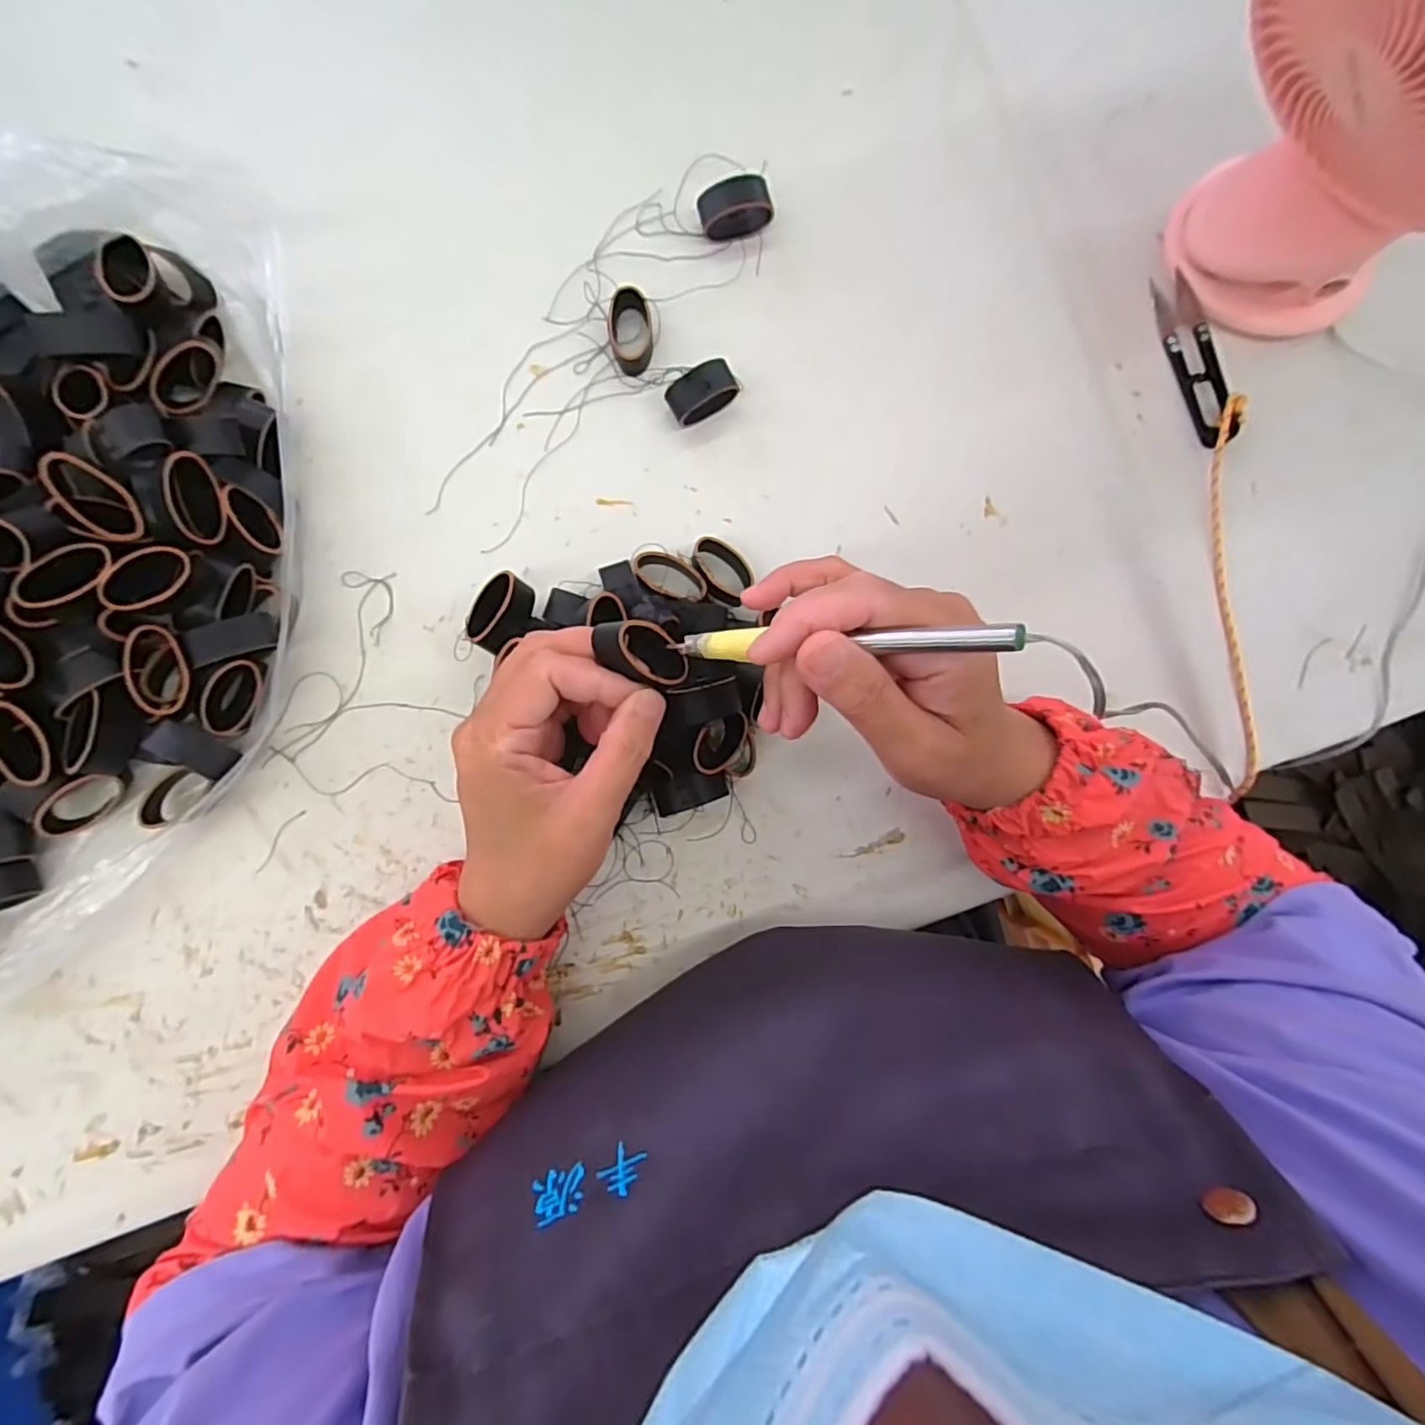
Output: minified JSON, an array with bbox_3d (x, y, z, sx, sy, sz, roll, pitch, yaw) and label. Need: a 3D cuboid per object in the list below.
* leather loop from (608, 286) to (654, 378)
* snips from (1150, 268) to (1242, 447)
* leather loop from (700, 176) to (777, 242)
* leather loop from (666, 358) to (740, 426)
[{"bbox_3d":[-0.045,-0.208,0.347,0.024,0.013,0.040,-4,90,-4],"label":"leather loop"},{"bbox_3d":[0.273,-0.199,0.355,0.023,0.013,0.099,-14,90,-4],"label":"snips"},{"bbox_3d":[0.012,-0.278,0.351,0.039,0.011,0.027,-16,90,-4],"label":"leather loop"},{"bbox_3d":[-0.005,-0.171,0.343,0.037,0.020,0.021,-28,91,-4],"label":"leather loop"}]

